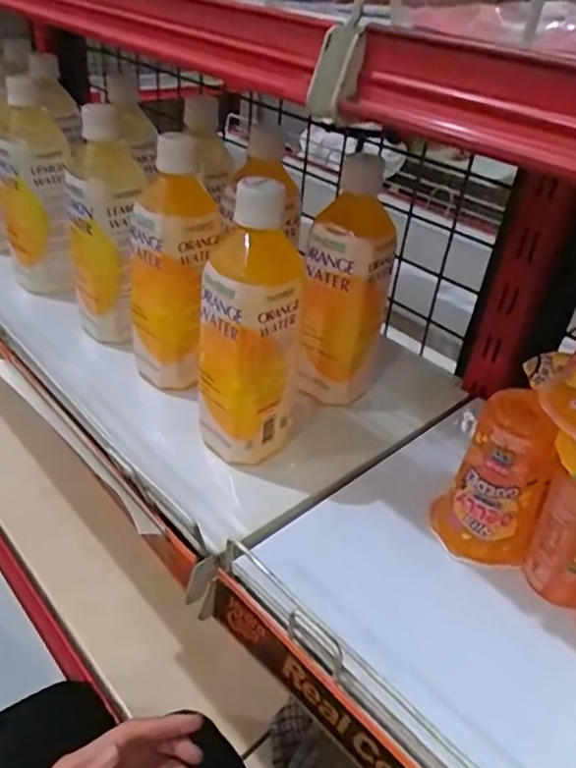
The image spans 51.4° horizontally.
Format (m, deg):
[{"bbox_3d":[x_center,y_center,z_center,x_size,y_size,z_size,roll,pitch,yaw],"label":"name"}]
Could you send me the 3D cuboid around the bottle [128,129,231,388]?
[{"bbox_3d":[-0.094,-0.093,0.481,0.057,0.194,0.065,-26,46,-37],"label":"bottle"}]

